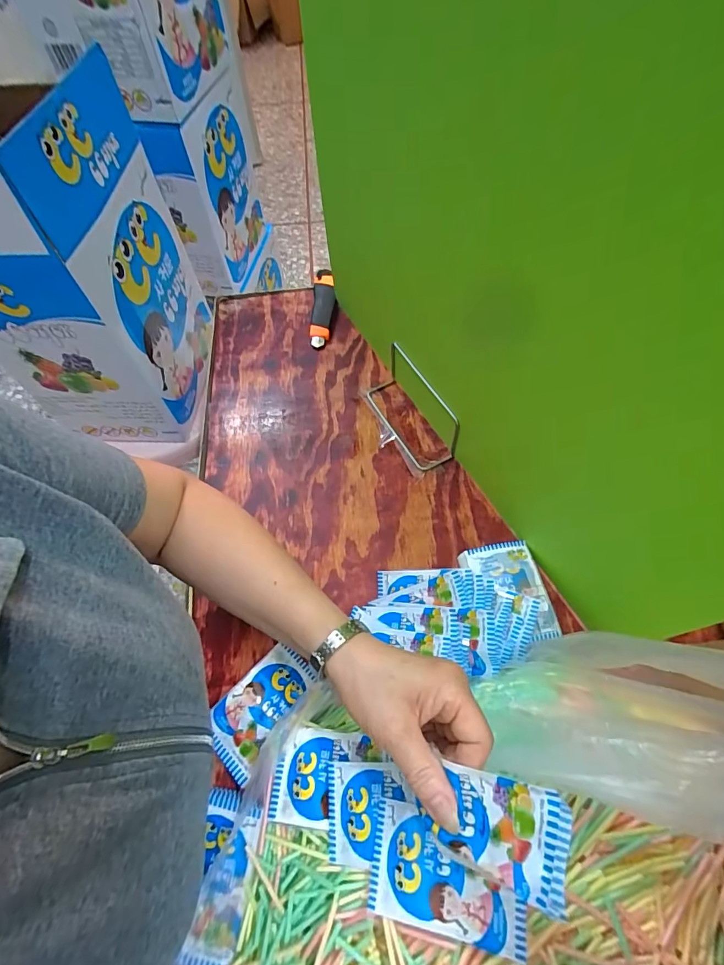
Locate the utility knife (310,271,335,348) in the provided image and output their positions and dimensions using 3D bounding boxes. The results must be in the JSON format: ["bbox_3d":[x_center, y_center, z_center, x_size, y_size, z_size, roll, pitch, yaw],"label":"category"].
[{"bbox_3d":[-0.063,-0.277,0.692,0.035,0.023,0.151,1,61,3],"label":"utility knife"}]

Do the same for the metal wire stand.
[{"bbox_3d":[0.062,-0.098,0.553,0.061,0.082,0.155,-28,64,-12],"label":"metal wire stand"}]

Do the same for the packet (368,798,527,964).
[{"bbox_3d":[0.058,0.275,0.307,0.103,0.007,0.065,1,62,19],"label":"packet"}]

